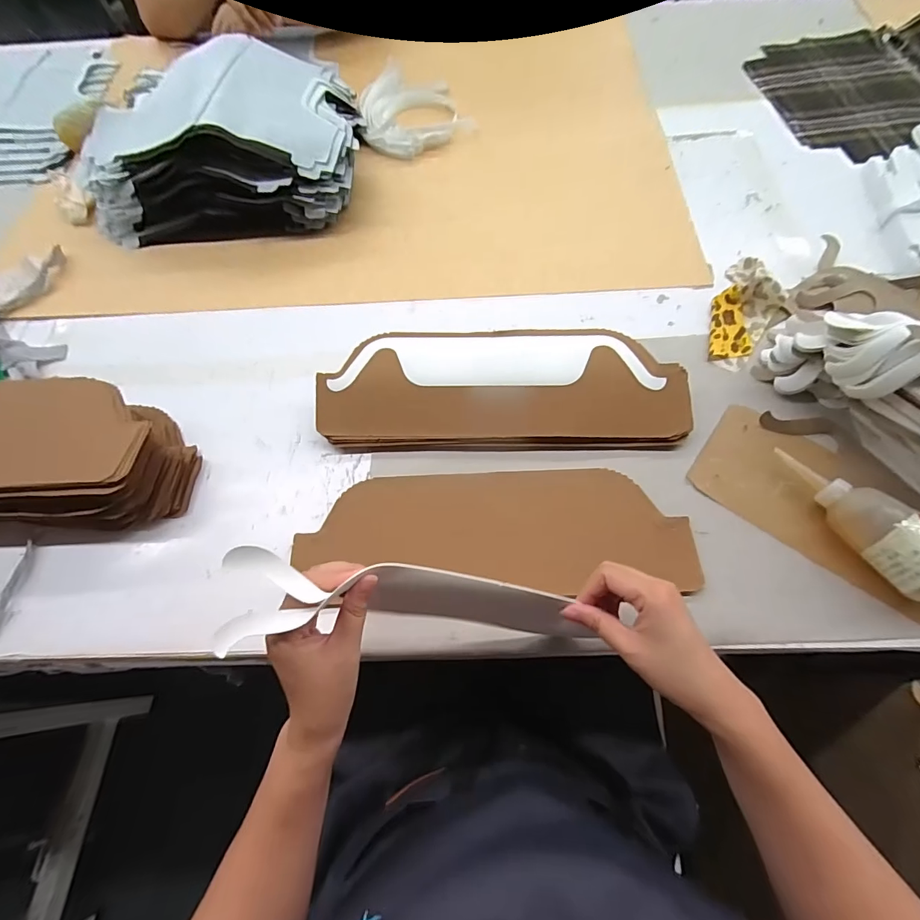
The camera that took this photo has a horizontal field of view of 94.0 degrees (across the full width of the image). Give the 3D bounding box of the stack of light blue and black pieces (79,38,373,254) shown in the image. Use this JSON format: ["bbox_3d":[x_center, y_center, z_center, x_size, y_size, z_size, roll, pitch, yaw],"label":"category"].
[{"bbox_3d":[-0.365,-0.506,0.672,0.395,0.111,0.303,-4,66,1],"label":"stack of light blue and black pieces"}]

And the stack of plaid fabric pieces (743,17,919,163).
[{"bbox_3d":[0.723,-0.636,0.724,0.375,0.034,0.376,-6,66,0],"label":"stack of plaid fabric pieces"}]

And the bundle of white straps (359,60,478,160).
[{"bbox_3d":[-0.097,-0.634,0.767,0.184,0.025,0.235,-26,68,-8],"label":"bundle of white straps"}]

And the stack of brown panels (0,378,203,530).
[{"bbox_3d":[-0.525,-0.004,0.481,0.426,0.077,0.160,-2,66,2],"label":"stack of brown panels"}]

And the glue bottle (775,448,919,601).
[{"bbox_3d":[0.388,0.050,0.415,0.055,0.048,0.171,-27,53,-9],"label":"glue bottle"}]

